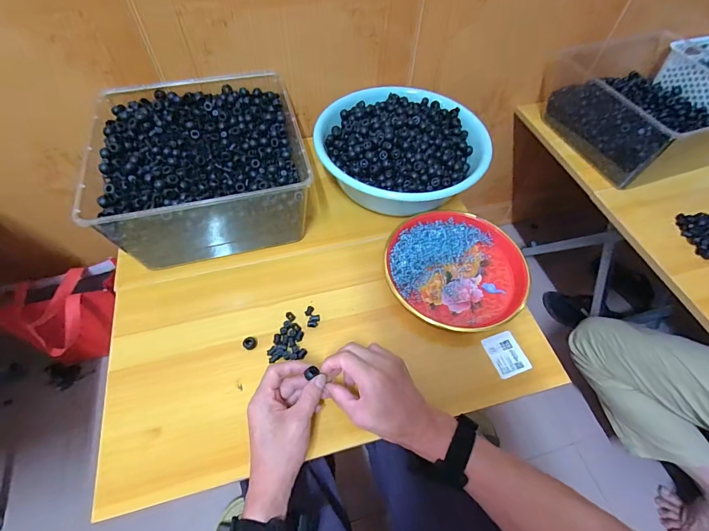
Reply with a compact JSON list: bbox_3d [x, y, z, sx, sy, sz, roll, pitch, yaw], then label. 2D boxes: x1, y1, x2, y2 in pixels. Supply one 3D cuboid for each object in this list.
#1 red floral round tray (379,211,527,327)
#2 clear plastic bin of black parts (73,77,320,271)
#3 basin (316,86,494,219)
[{"bbox_3d":[0.161,0.002,0.574,0.219,0.030,0.202,1,56,-2],"label":"red floral round tray"},{"bbox_3d":[-0.237,-0.159,0.589,0.291,0.133,0.275,-13,58,-11],"label":"clear plastic bin of black parts"},{"bbox_3d":[0.077,-0.209,0.658,0.286,0.104,0.243,-12,58,-10],"label":"basin"}]

